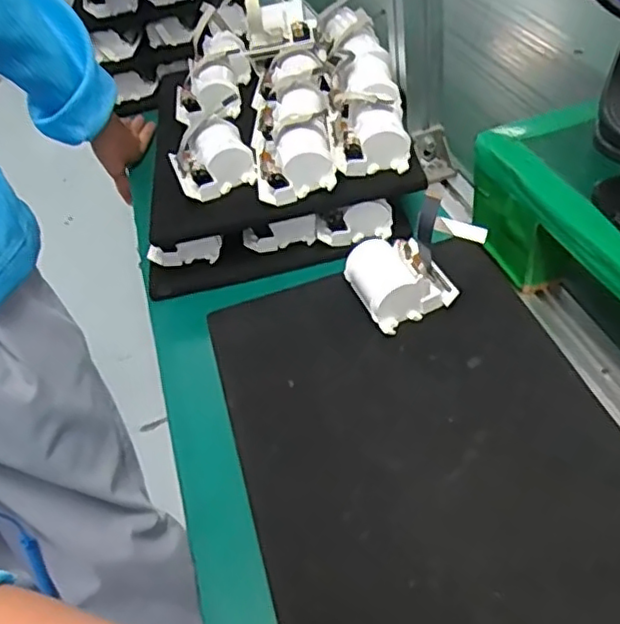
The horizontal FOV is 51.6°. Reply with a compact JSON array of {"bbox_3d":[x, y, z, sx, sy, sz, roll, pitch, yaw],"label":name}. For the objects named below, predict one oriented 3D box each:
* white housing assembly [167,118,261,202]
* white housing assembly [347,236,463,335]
[{"bbox_3d":[-0.093,-0.144,0.602,0.073,0.040,0.069,-19,45,-7],"label":"white housing assembly"},{"bbox_3d":[0.071,-0.028,0.534,0.072,0.041,0.078,-25,46,-13],"label":"white housing assembly"}]

